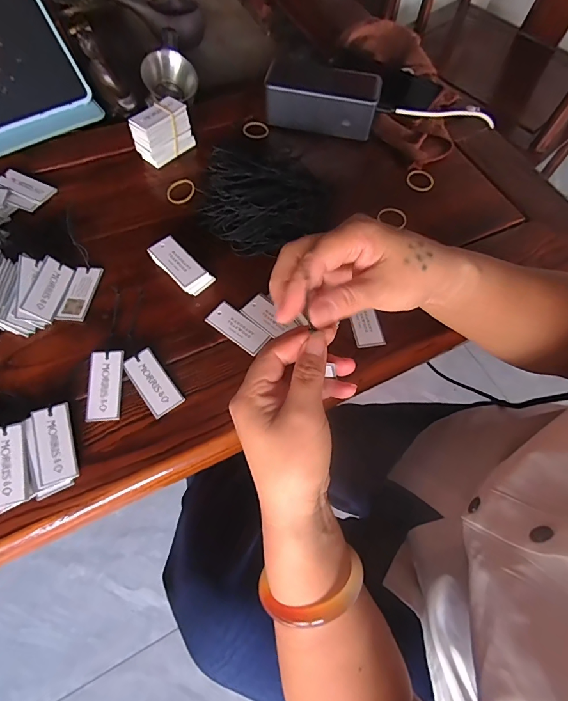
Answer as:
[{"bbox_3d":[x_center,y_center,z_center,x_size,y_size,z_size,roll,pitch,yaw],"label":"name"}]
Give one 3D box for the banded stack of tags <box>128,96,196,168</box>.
[{"bbox_3d":[-0.131,-0.240,0.416,0.032,0.047,0.060,38,69,15],"label":"banded stack of tags"}]

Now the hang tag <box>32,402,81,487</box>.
[{"bbox_3d":[-0.175,0.071,0.289,0.026,0.004,0.058,-15,73,-13],"label":"hang tag"}]

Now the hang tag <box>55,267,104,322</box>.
[{"bbox_3d":[-0.188,-0.053,0.348,0.025,0.004,0.057,8,64,2],"label":"hang tag"}]

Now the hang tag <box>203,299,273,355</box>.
[{"bbox_3d":[-0.042,-0.021,0.343,0.059,0.004,0.027,36,68,14],"label":"hang tag"}]

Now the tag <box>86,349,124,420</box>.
[{"bbox_3d":[-0.148,0.029,0.313,0.027,0.004,0.059,-2,71,-6],"label":"tag"}]

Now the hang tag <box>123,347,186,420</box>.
[{"bbox_3d":[-0.110,0.027,0.316,0.028,0.004,0.058,-36,75,-15],"label":"hang tag"}]

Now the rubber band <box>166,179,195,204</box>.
[{"bbox_3d":[-0.113,-0.175,0.411,0.031,0.005,0.033,1,64,-2],"label":"rubber band"}]

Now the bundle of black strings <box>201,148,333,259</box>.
[{"bbox_3d":[-0.016,-0.152,0.389,0.124,0.031,0.112,4,64,0],"label":"bundle of black strings"}]

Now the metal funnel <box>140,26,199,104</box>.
[{"bbox_3d":[-0.152,-0.369,0.504,0.068,0.059,0.082,-11,65,-9],"label":"metal funnel"}]

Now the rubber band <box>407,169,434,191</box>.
[{"bbox_3d":[0.158,-0.197,0.437,0.031,0.004,0.028,26,66,10],"label":"rubber band"}]

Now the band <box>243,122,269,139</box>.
[{"bbox_3d":[-0.035,-0.268,0.459,0.031,0.004,0.029,1,64,-2],"label":"band"}]

